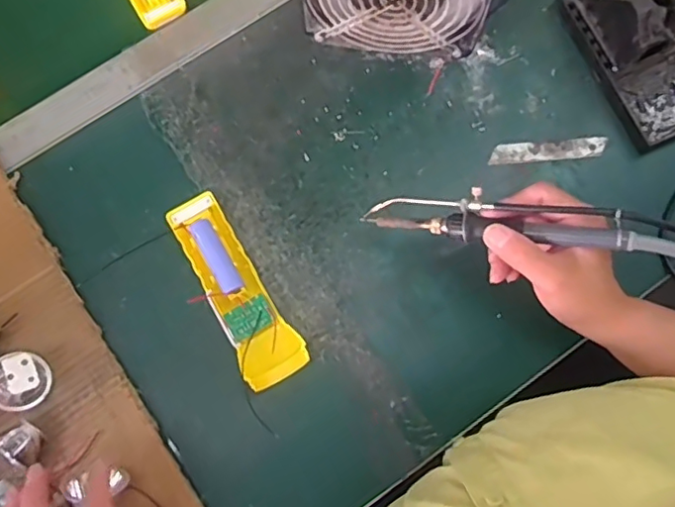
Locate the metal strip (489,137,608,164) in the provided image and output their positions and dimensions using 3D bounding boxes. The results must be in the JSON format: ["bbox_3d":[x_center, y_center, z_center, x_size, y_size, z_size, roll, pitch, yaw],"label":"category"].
[{"bbox_3d":[0.185,-0.091,0.502,0.101,0.004,0.018,-5,77,0],"label":"metal strip"}]

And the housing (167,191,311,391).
[{"bbox_3d":[-0.082,0.028,0.463,0.047,0.033,0.164,-30,78,-6],"label":"housing"}]

